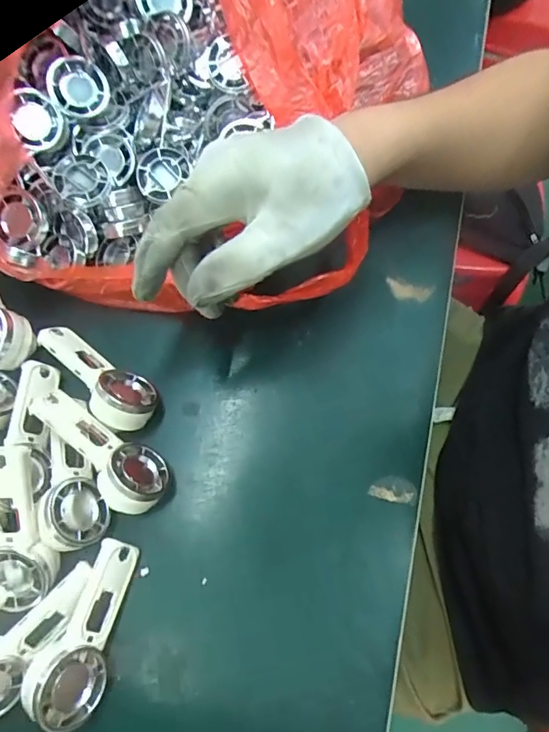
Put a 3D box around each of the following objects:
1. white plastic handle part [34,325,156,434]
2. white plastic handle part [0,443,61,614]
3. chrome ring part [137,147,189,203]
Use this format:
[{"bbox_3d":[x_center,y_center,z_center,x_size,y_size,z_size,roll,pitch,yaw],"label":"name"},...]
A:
[{"bbox_3d":[-0.112,0.004,0.313,0.037,0.033,0.091,-40,75,-13],"label":"white plastic handle part"},{"bbox_3d":[-0.143,0.088,0.264,0.034,0.018,0.093,0,102,-1],"label":"white plastic handle part"},{"bbox_3d":[-0.079,-0.136,0.336,0.037,0.012,0.030,-36,94,0],"label":"chrome ring part"}]

